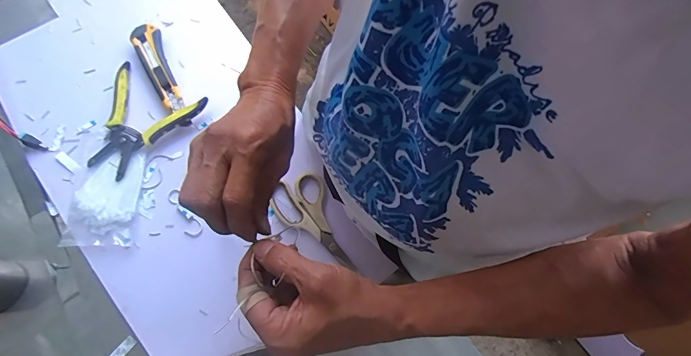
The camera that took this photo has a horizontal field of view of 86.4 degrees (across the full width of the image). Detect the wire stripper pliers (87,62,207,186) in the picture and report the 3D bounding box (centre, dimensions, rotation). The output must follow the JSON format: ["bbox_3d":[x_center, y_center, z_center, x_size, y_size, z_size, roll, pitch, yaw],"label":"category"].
[{"bbox_3d":[-0.285,-0.071,0.507,0.137,0.017,0.148,22,75,4],"label":"wire stripper pliers"}]

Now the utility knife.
[{"bbox_3d":[-0.271,-0.157,0.530,0.040,0.020,0.138,-23,77,-8],"label":"utility knife"}]

